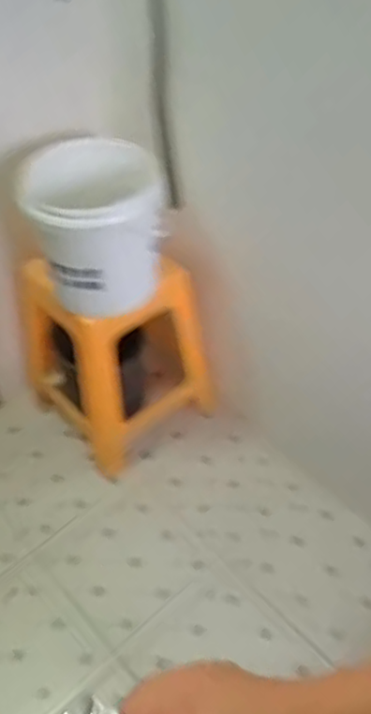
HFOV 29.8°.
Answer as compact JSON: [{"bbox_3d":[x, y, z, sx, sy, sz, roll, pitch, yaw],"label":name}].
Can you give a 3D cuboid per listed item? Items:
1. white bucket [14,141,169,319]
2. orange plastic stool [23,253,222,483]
[{"bbox_3d":[-0.173,-0.252,1.325,0.257,0.239,0.248,-2,45,2],"label":"white bucket"},{"bbox_3d":[-0.162,-0.033,1.558,0.339,0.392,0.330,-28,50,-23],"label":"orange plastic stool"}]

